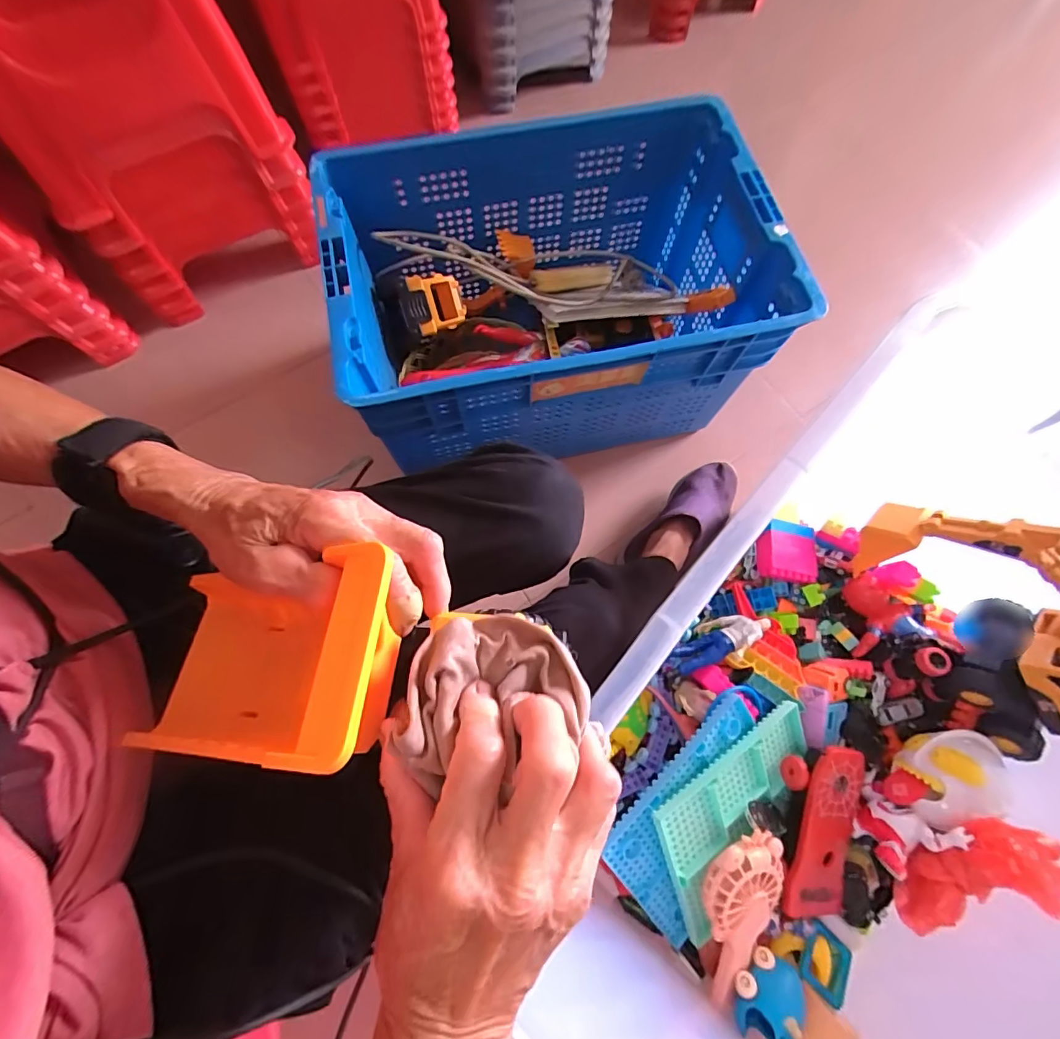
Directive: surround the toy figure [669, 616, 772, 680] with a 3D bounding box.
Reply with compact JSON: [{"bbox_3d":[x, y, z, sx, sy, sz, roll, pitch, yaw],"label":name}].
[{"bbox_3d":[0.248,0.161,0.645,0.161,0.052,0.050,-18,74,-7],"label":"toy figure"}]

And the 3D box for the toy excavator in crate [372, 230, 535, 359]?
[{"bbox_3d":[-0.107,-0.364,0.762,0.276,0.099,0.103,-32,76,-10],"label":"toy excavator in crate"}]

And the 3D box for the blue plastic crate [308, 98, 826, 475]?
[{"bbox_3d":[0.032,-0.322,0.733,0.569,0.268,0.381,-11,73,-5],"label":"blue plastic crate"}]

